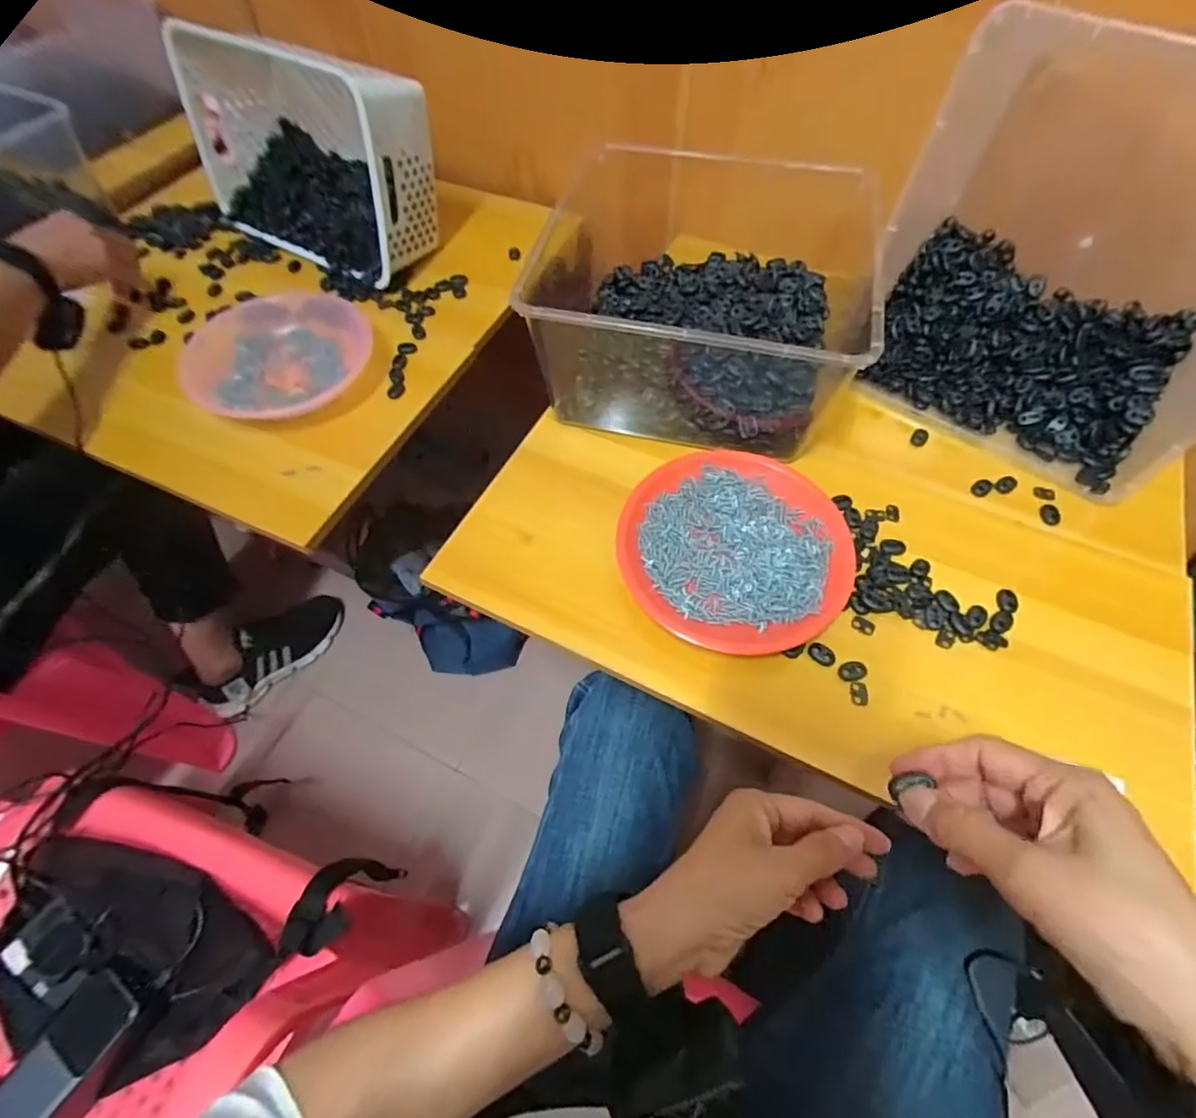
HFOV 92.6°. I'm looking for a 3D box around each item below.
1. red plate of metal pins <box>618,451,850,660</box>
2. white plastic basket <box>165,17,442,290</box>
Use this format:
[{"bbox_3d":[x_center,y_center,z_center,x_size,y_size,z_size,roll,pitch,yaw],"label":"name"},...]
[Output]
[{"bbox_3d":[0.117,-0.011,0.501,0.189,0.027,0.182,0,59,1],"label":"red plate of metal pins"},{"bbox_3d":[-0.346,-0.486,0.689,0.311,0.179,0.146,26,63,15],"label":"white plastic basket"}]

